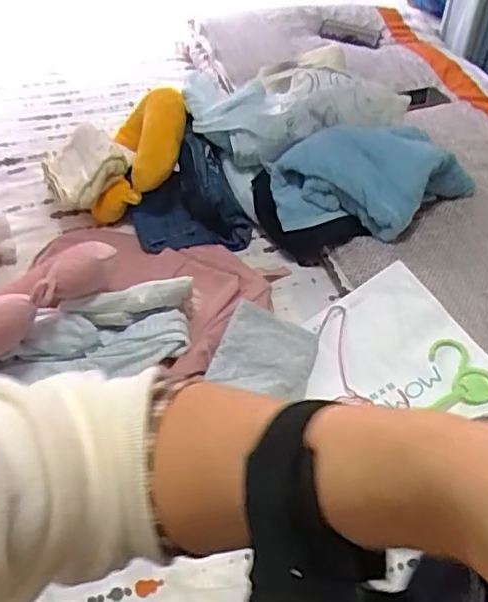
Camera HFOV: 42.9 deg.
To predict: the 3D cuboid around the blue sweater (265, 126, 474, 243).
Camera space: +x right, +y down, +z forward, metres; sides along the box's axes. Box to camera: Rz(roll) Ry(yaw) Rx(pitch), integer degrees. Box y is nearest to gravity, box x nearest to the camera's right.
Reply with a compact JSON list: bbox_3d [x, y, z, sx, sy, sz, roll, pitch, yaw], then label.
[{"bbox_3d":[0.238,-0.235,1.186,0.375,0.122,0.247,-34,55,-31],"label":"blue sweater"}]

